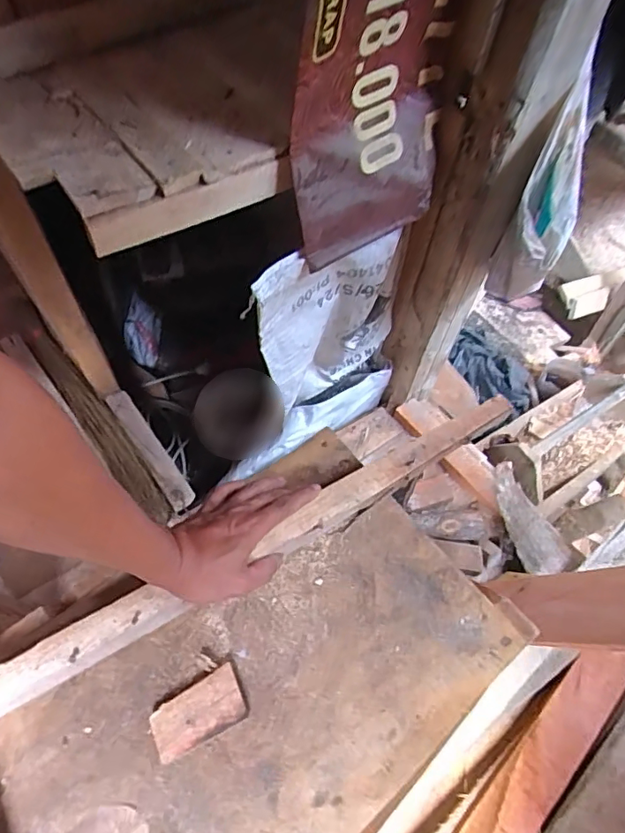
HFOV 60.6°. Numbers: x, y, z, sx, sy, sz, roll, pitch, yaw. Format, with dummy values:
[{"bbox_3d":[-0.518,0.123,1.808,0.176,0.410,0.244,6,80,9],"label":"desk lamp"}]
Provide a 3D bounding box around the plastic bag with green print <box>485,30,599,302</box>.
[{"bbox_3d":[0.310,-0.275,0.741,0.074,0.315,0.148,14,57,8],"label":"plastic bag with green print"}]

